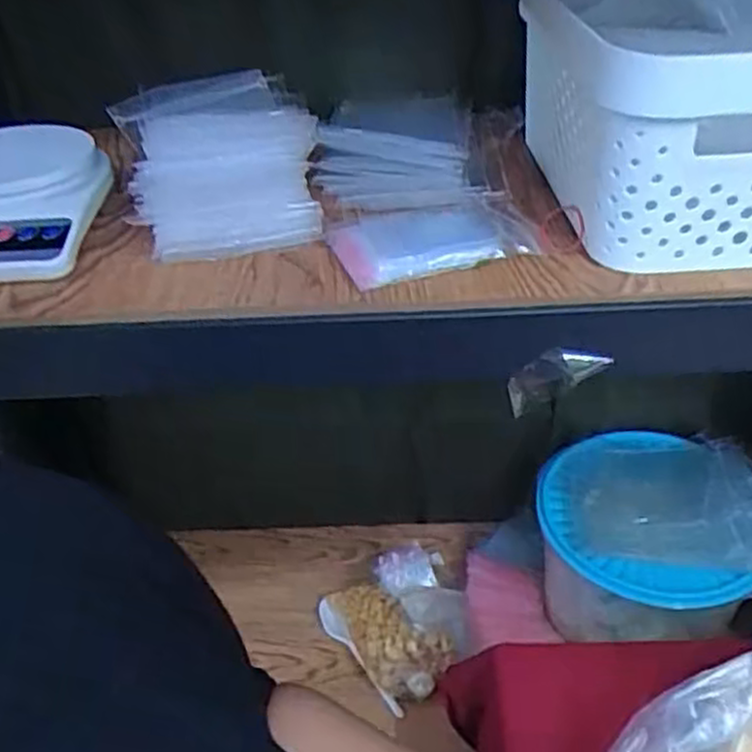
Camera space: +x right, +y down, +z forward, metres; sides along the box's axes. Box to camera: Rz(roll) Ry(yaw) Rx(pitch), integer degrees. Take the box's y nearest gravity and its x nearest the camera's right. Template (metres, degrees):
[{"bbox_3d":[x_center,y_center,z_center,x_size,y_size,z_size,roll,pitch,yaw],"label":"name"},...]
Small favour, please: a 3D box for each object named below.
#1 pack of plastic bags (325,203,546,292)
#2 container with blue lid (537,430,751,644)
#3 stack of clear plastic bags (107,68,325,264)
[{"bbox_3d":[0.034,-0.086,0.467,0.121,0.013,0.079,-15,39,-14],"label":"pack of plastic bags"},{"bbox_3d":[0.257,0.141,0.718,0.196,0.120,0.188,3,38,9],"label":"container with blue lid"},{"bbox_3d":[-0.097,-0.131,0.474,0.115,0.089,0.065,-7,38,-4],"label":"stack of clear plastic bags"}]

